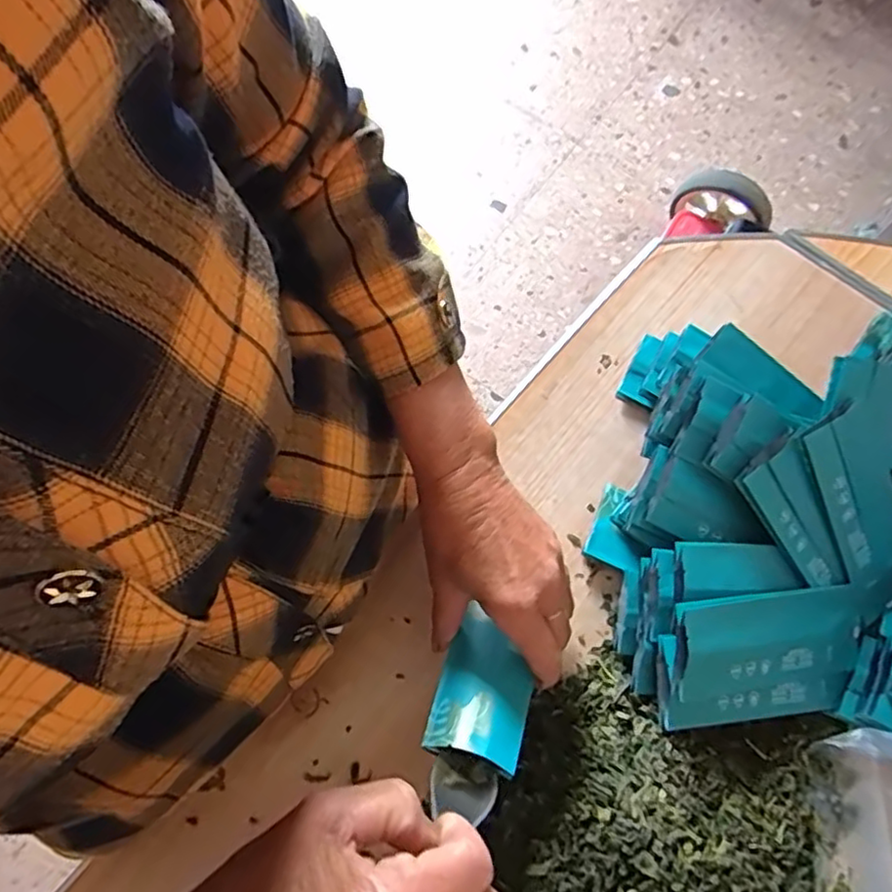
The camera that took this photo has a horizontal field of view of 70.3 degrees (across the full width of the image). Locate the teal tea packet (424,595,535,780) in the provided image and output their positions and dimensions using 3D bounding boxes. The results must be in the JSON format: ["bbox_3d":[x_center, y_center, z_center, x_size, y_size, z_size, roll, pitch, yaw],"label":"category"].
[{"bbox_3d":[0.022,0.137,0.359,0.051,0.015,0.087,8,31,11],"label":"teal tea packet"}]

